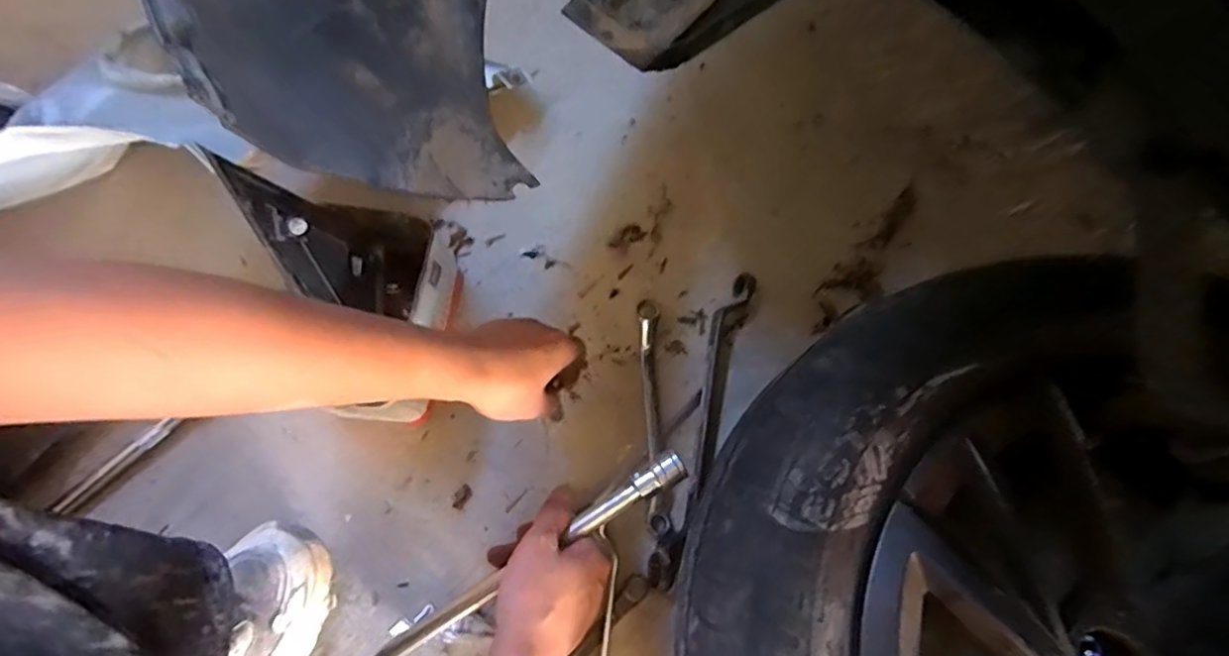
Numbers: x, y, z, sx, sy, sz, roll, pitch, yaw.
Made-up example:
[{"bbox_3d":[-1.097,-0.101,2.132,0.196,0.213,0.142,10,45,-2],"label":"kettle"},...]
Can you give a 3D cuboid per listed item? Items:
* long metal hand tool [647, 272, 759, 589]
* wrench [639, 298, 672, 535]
[{"bbox_3d":[0.082,0.086,0.561,0.030,0.028,0.290,16,73,5],"label":"long metal hand tool"},{"bbox_3d":[0.037,0.078,0.567,0.020,0.018,0.212,-2,72,-1],"label":"wrench"}]

